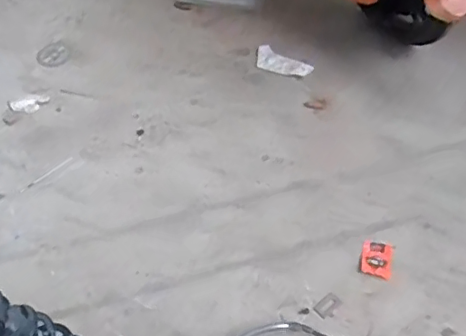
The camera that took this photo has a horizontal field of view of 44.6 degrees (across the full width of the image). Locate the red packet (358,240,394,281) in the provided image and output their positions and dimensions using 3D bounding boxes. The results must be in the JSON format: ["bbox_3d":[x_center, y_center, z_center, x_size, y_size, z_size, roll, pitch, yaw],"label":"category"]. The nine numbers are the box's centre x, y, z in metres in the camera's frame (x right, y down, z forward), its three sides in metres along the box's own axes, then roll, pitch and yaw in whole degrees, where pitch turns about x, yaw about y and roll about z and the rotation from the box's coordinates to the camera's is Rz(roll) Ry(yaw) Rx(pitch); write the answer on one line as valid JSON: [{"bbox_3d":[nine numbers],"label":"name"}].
[{"bbox_3d":[0.259,0.160,1.020,0.055,0.015,0.073,13,53,12],"label":"red packet"}]

